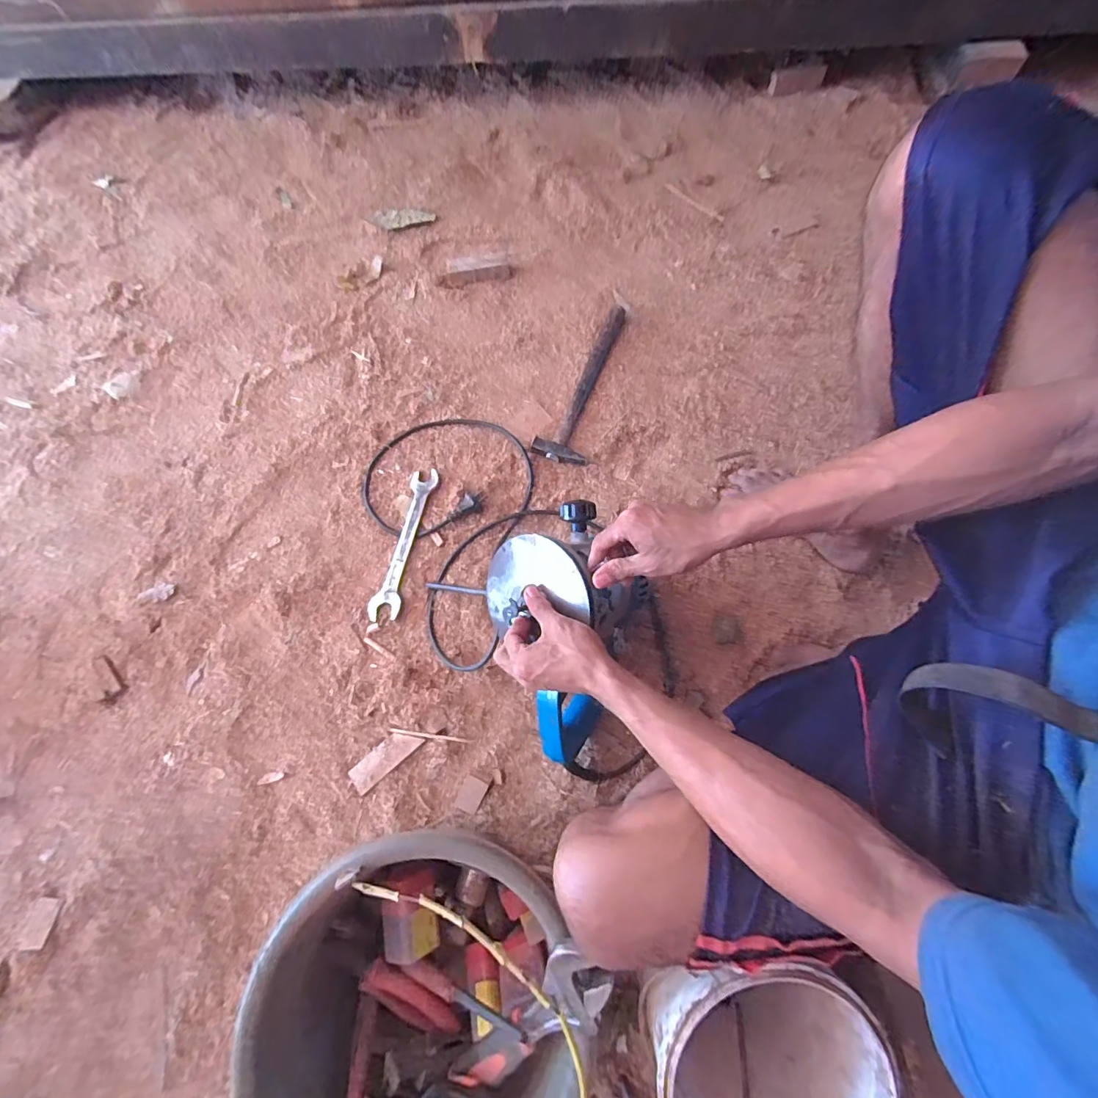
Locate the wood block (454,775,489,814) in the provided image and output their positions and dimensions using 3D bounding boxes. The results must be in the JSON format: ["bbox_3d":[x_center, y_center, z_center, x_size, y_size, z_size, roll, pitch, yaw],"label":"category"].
[{"bbox_3d":[-0.097,0.307,0.583,0.030,0.004,0.039,21,73,10],"label":"wood block"}]

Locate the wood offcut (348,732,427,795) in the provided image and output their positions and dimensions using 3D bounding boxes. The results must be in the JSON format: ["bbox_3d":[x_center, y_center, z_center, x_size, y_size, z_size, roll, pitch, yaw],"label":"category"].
[{"bbox_3d":[-0.211,0.270,0.606,0.098,0.007,0.036,-39,74,-10],"label":"wood offcut"}]

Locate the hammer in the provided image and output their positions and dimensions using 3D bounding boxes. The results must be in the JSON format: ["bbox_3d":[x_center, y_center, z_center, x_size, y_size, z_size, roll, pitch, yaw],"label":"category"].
[{"bbox_3d":[0.064,-0.281,0.766,0.083,0.018,0.307,18,73,9],"label":"hammer"}]

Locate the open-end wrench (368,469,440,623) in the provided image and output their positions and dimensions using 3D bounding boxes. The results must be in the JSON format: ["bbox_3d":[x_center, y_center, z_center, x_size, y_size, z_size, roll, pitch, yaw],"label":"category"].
[{"bbox_3d":[-0.214,-0.011,0.696,0.044,0.007,0.236,10,72,6],"label":"open-end wrench"}]

